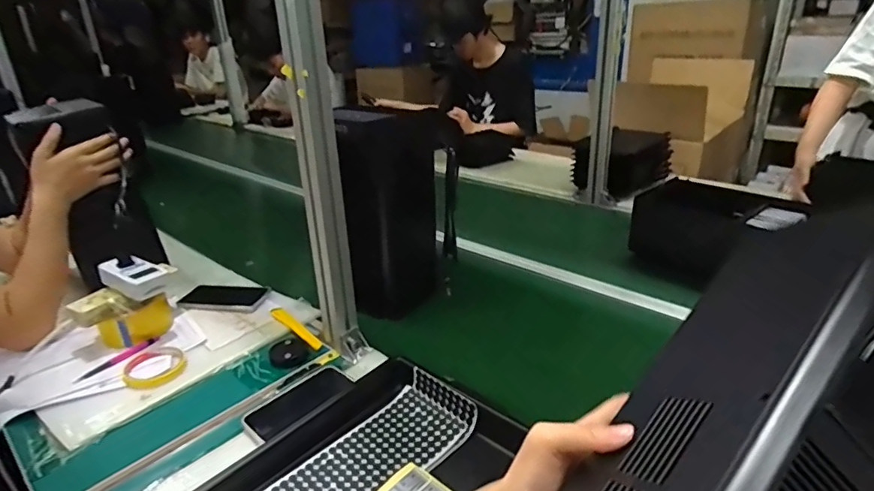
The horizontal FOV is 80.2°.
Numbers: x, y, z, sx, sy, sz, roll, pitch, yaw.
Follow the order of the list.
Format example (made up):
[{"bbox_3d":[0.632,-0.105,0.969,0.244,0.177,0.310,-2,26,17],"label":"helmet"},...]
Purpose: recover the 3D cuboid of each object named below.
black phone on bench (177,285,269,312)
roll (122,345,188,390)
[{"bbox_3d":[-0.400,0.095,0.991,0.162,0.010,0.089,2,27,13],"label":"black phone on bench"},{"bbox_3d":[-0.433,0.188,0.799,0.105,0.012,0.086,20,35,40],"label":"roll"}]

